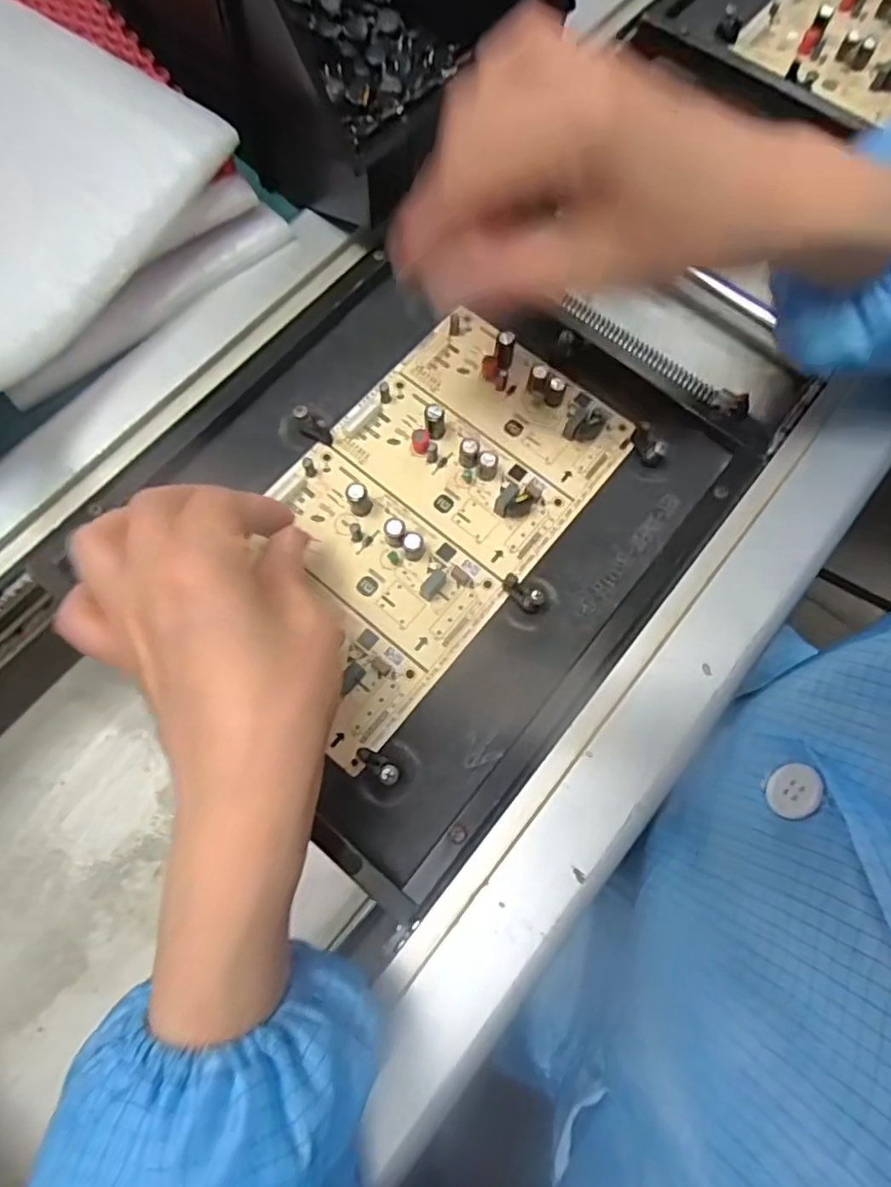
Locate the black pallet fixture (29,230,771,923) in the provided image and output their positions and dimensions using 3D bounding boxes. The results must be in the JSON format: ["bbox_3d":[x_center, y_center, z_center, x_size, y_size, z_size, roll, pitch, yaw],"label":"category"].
[{"bbox_3d":[-0.011,-0.052,0.298,0.246,0.018,0.291,39,77,8],"label":"black pallet fixture"}]

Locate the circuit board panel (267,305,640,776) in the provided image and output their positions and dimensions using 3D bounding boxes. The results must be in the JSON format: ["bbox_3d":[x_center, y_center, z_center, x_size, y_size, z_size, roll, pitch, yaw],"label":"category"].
[{"bbox_3d":[-0.013,-0.044,0.294,0.121,0.015,0.213,38,77,8],"label":"circuit board panel"}]

